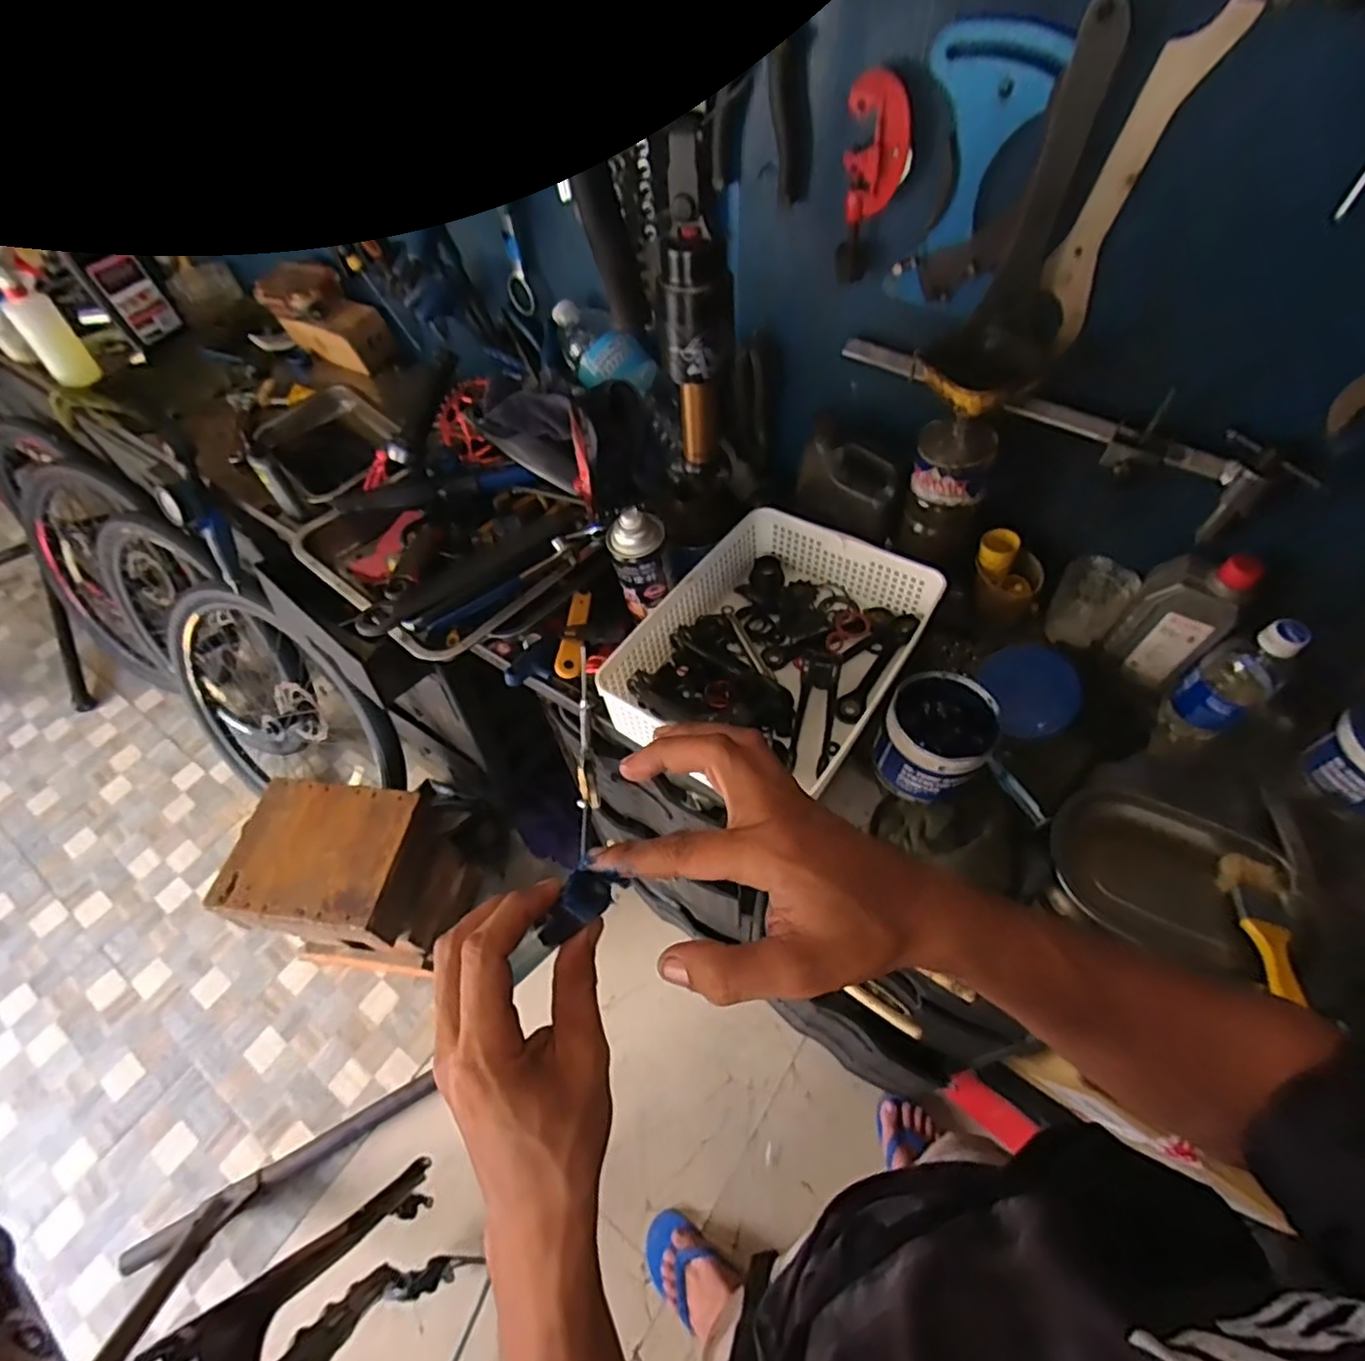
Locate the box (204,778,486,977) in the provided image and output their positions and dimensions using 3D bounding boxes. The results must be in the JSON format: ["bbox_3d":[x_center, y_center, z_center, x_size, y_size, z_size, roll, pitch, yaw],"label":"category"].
[{"bbox_3d":[-0.628,0.382,1.326,0.329,0.392,0.306,3,55,6],"label":"box"}]

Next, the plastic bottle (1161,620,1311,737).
[{"bbox_3d":[0.527,0.000,0.630,0.052,0.155,0.065,-31,59,-17],"label":"plastic bottle"}]

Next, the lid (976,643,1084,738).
[{"bbox_3d":[0.381,0.009,0.719,0.013,0.088,0.100,-23,85,-51],"label":"lid"}]

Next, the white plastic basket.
[{"bbox_3d":[0.095,-0.031,0.714,0.239,0.080,0.325,30,62,22],"label":"white plastic basket"}]

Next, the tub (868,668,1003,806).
[{"bbox_3d":[0.248,0.056,0.650,0.097,0.077,0.105,30,62,23],"label":"tub"}]

